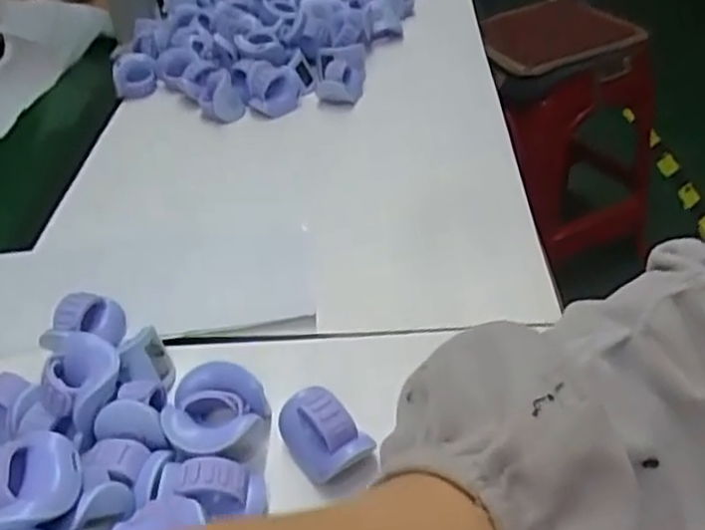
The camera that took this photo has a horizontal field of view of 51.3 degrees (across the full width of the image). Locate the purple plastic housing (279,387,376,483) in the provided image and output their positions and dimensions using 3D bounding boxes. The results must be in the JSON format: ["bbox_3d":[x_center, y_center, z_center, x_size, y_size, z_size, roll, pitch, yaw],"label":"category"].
[{"bbox_3d":[-0.014,0.070,0.313,0.025,0.027,0.040,-31,45,-29],"label":"purple plastic housing"}]

